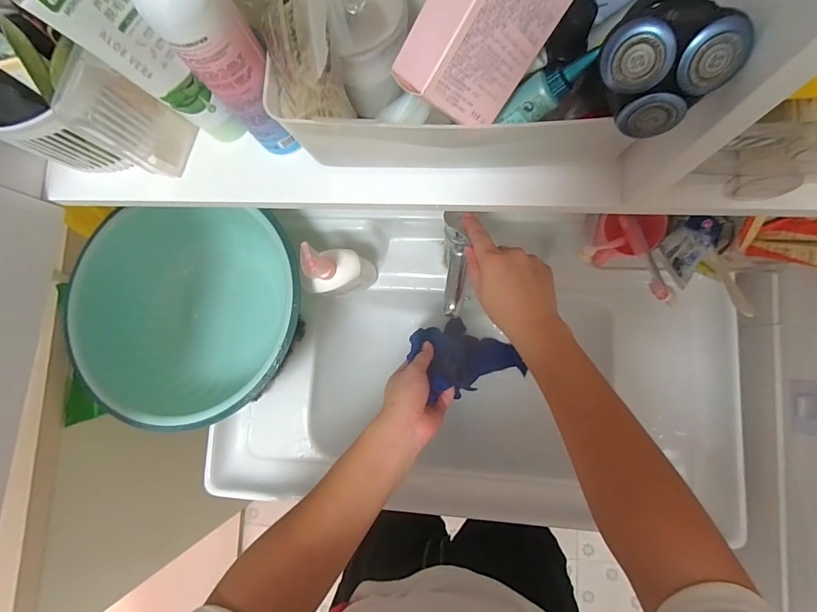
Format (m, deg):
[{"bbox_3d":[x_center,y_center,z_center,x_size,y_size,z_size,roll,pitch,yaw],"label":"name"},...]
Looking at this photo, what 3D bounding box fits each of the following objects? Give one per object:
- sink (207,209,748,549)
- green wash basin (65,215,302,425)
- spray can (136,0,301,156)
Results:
[{"bbox_3d":[0.102,0.120,0.696,0.785,0.210,0.496,7,85,8],"label":"sink"},{"bbox_3d":[-0.308,0.005,0.606,0.329,0.148,0.317,-1,84,7],"label":"green wash basin"},{"bbox_3d":[-0.113,-0.156,0.239,0.041,0.171,0.037,-35,81,2],"label":"spray can"}]

